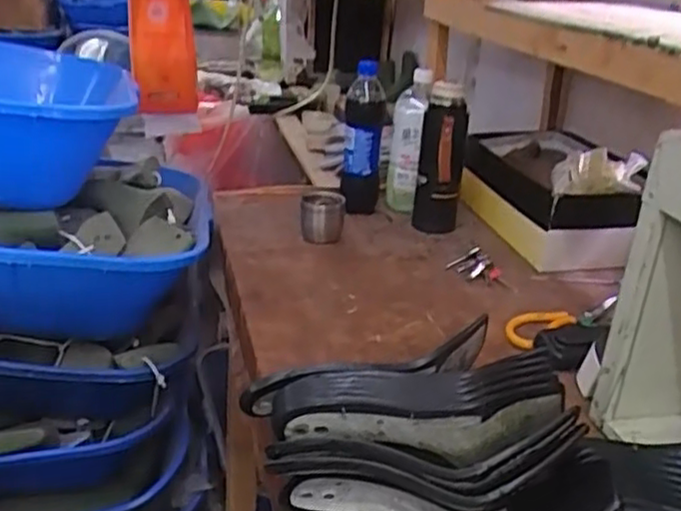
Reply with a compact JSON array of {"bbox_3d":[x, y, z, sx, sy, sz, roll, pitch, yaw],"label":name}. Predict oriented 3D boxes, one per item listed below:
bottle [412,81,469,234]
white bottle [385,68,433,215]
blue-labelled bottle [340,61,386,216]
[{"bbox_3d":[0.148,-0.140,1.062,0.067,0.212,0.068,6,25,9],"label":"bottle"},{"bbox_3d":[0.107,-0.175,1.141,0.059,0.214,0.067,4,25,4],"label":"white bottle"},{"bbox_3d":[0.034,-0.178,1.113,0.058,0.234,0.072,4,25,5],"label":"blue-labelled bottle"}]

